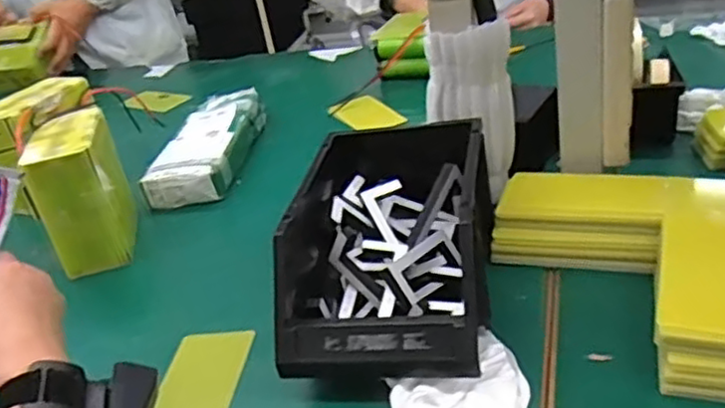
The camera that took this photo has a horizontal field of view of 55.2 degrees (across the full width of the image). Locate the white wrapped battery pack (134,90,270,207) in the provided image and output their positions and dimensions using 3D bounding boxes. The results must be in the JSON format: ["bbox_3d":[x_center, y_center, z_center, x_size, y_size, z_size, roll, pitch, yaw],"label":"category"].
[{"bbox_3d":[-0.215,-0.088,0.992,0.104,0.056,0.278,-4,30,12],"label":"white wrapped battery pack"}]

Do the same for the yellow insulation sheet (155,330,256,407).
[{"bbox_3d":[-0.140,0.156,0.584,0.064,0.006,0.130,4,35,8],"label":"yellow insulation sheet"}]

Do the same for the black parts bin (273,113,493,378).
[{"bbox_3d":[0.025,0.029,0.629,0.175,0.125,0.286,-2,30,15],"label":"black parts bin"}]

